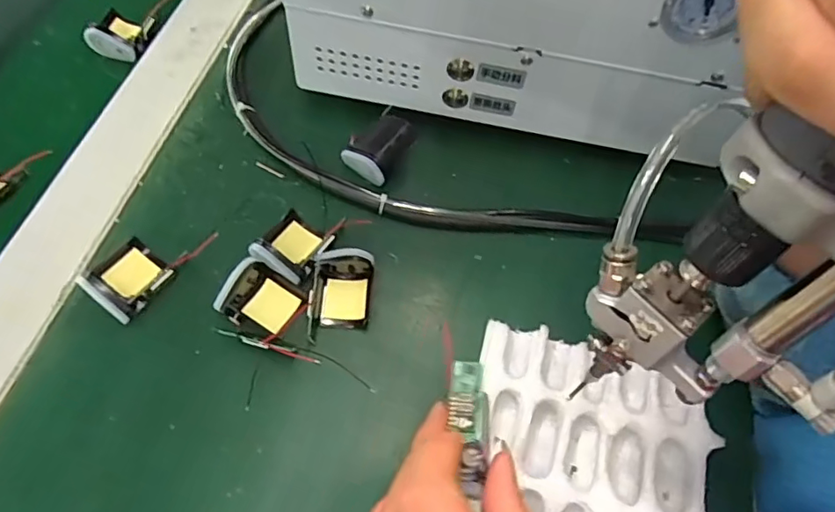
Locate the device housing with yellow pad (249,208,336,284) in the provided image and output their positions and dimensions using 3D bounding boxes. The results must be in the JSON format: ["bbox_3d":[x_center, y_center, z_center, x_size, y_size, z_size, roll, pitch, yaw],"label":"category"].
[{"bbox_3d":[-0.076,-0.008,0.336,0.038,0.022,0.042,30,65,11],"label":"device housing with yellow pad"}]

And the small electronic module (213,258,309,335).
[{"bbox_3d":[-0.089,0.025,0.320,0.041,0.014,0.036,27,64,10],"label":"small electronic module"}]

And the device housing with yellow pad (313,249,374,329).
[{"bbox_3d":[-0.042,0.019,0.326,0.031,0.022,0.041,0,63,-4],"label":"device housing with yellow pad"}]

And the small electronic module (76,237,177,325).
[{"bbox_3d":[-0.167,0.010,0.318,0.040,0.021,0.040,35,66,13],"label":"small electronic module"}]

